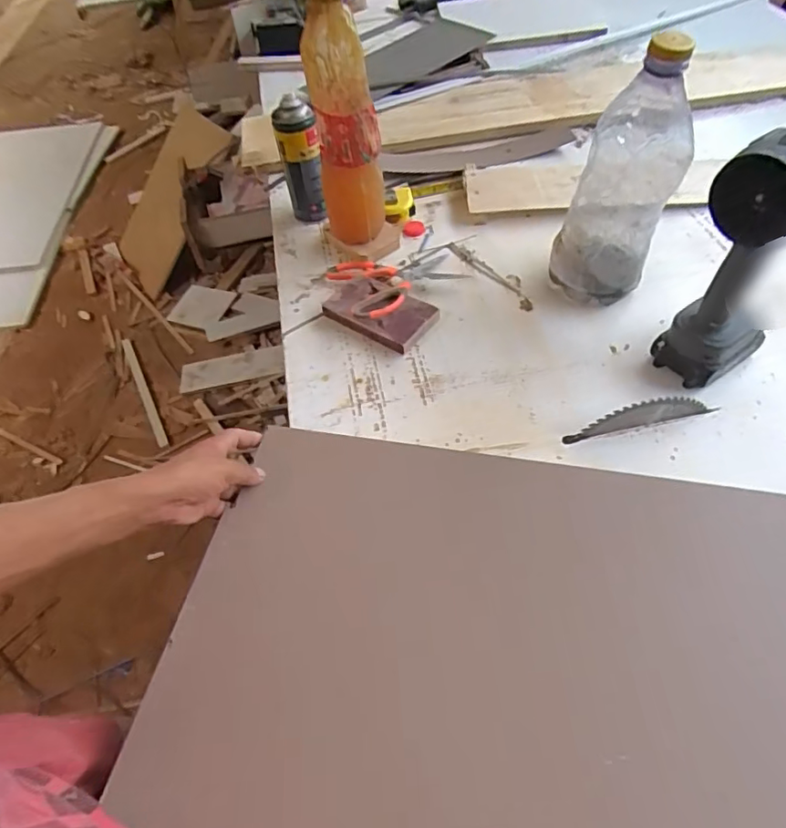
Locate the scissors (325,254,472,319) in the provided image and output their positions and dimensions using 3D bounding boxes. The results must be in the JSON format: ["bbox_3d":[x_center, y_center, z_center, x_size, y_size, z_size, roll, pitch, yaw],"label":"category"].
[{"bbox_3d":[0.008,-0.193,0.772,0.173,0.037,0.152,-21,53,-10],"label":"scissors"}]

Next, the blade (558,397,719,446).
[{"bbox_3d":[0.266,0.001,0.590,0.160,0.040,0.008,-12,52,-3],"label":"blade"}]

